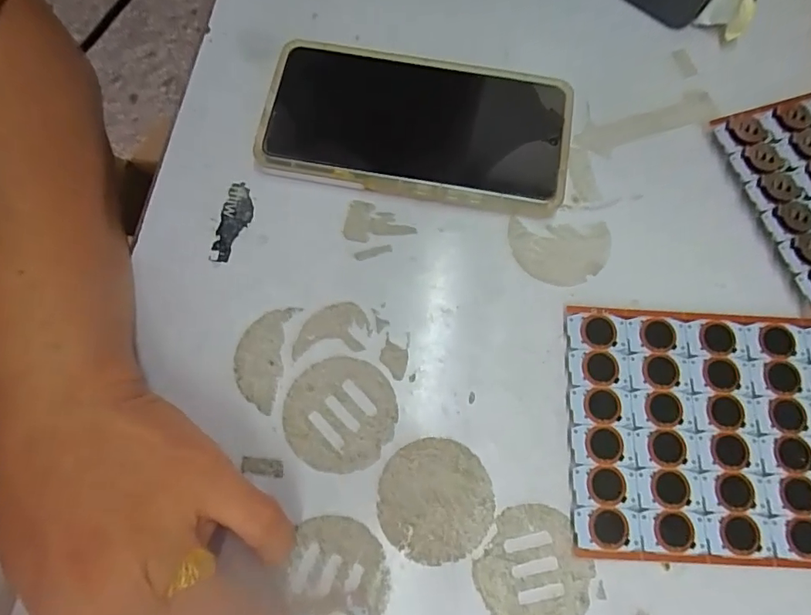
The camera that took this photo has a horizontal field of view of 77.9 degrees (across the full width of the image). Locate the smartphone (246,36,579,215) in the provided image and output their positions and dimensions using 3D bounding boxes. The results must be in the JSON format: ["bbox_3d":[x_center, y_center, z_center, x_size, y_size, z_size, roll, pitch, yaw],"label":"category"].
[{"bbox_3d":[0.007,-0.100,0.278,0.165,0.017,0.081,10,75,2],"label":"smartphone"}]

